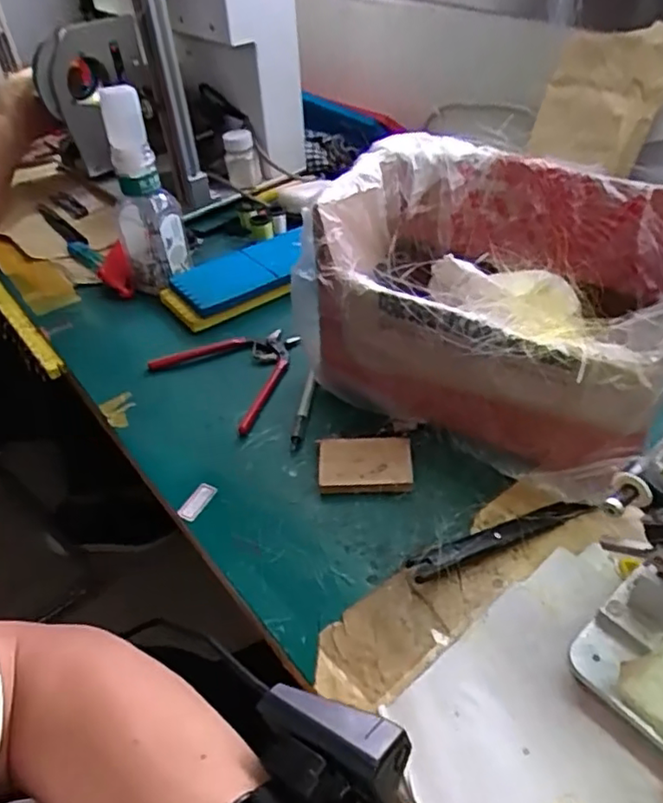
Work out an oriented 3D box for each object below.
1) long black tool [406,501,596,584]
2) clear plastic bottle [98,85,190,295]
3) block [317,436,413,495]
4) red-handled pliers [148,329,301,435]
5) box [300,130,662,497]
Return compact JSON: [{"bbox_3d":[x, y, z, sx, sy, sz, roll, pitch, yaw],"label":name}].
[{"bbox_3d":[0.121,0.094,0.431,0.141,0.014,0.018,-17,46,-13],"label":"long black tool"},{"bbox_3d":[-0.196,-0.209,0.636,0.069,0.196,0.057,-16,46,-13],"label":"clear plastic bottle"},{"bbox_3d":[0.027,0.049,0.486,0.072,0.014,0.051,-1,44,2],"label":"block"},{"bbox_3d":[-0.085,-0.036,0.587,0.133,0.009,0.121,30,54,30],"label":"red-handled pliers"},{"bbox_3d":[0.137,-0.077,0.497,0.268,0.164,0.206,29,53,29],"label":"box"}]

